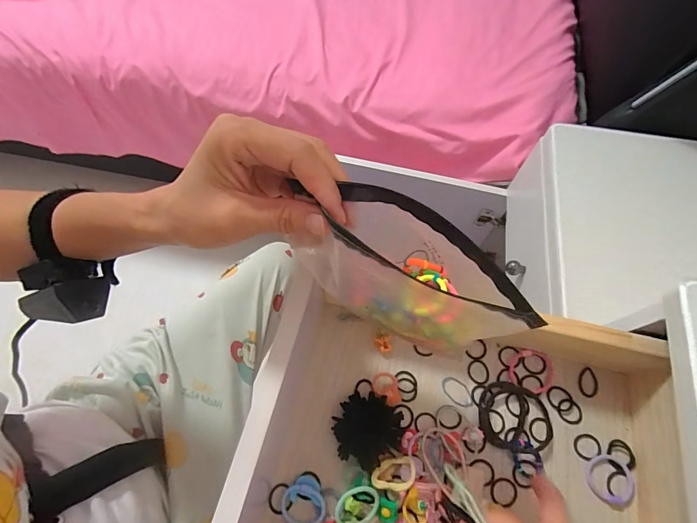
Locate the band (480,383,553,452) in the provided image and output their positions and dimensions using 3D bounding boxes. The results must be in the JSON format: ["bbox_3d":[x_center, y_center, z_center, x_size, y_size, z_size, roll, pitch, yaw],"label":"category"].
[{"bbox_3d":[0.144,0.134,0.307,0.061,0.008,0.053,11,63,6],"label":"band"}]

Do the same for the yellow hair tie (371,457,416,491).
[{"bbox_3d":[0.035,0.166,0.280,0.034,0.015,0.021,-7,62,-3],"label":"yellow hair tie"}]

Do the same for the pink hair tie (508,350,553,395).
[{"bbox_3d":[0.166,0.099,0.325,0.037,0.006,0.037,0,62,1],"label":"pink hair tie"}]

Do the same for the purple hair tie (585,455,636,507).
[{"bbox_3d":[0.212,0.176,0.289,0.037,0.004,0.035,0,62,1],"label":"purple hair tie"}]

